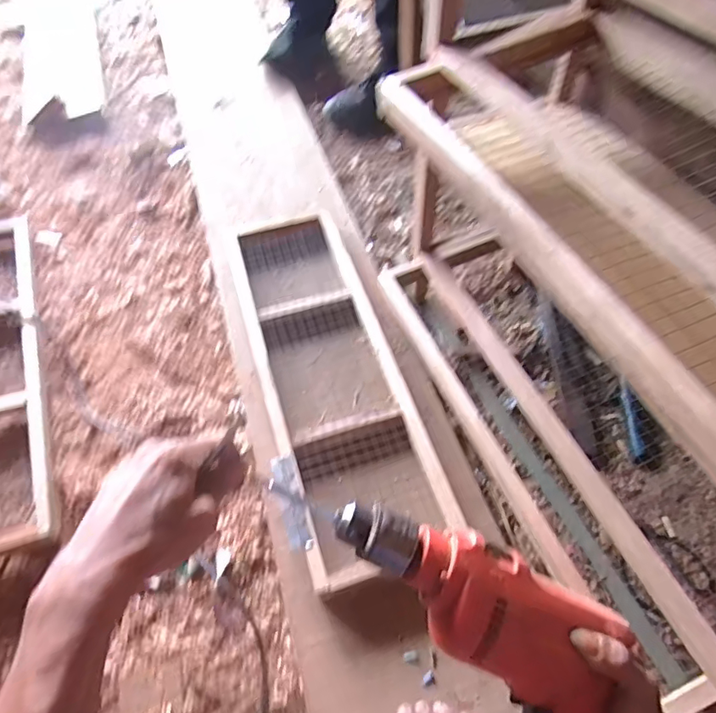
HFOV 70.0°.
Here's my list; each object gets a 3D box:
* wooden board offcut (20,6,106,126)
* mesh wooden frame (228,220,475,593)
[{"bbox_3d":[-0.843,-0.860,1.454,0.207,0.017,0.713,-20,56,-9],"label":"wooden board offcut"},{"bbox_3d":[-0.051,0.012,0.770,0.199,0.042,0.627,-16,56,-7],"label":"mesh wooden frame"}]

